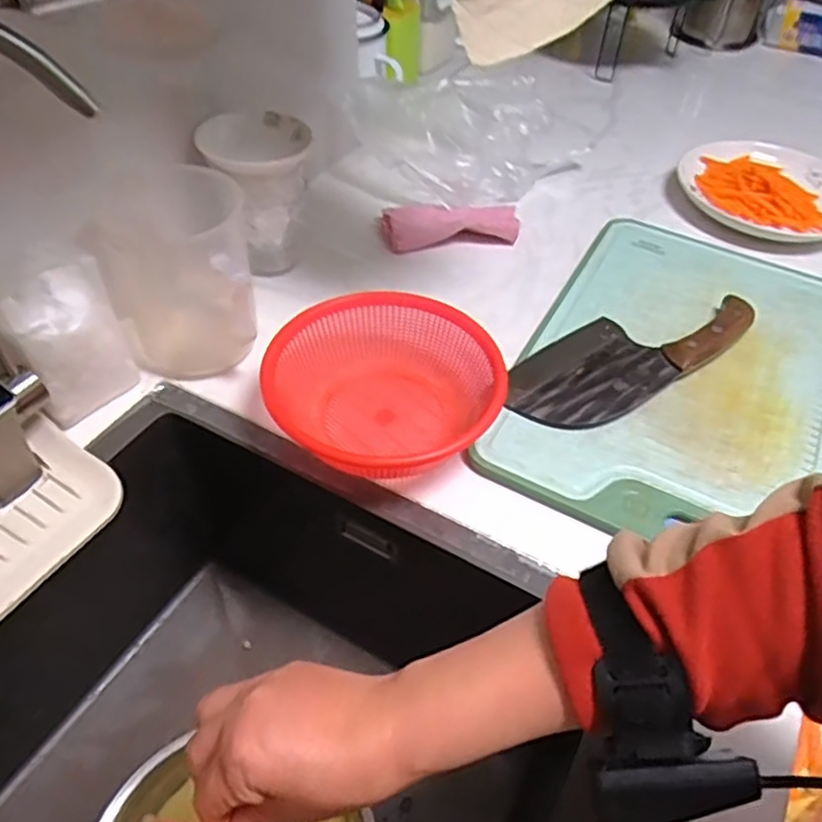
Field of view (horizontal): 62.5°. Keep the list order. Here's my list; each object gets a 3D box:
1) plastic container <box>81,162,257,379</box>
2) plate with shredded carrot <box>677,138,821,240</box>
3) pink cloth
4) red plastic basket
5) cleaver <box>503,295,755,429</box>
[{"bbox_3d":[-0.184,-0.105,0.554,0.103,0.144,0.099,-7,48,-9],"label":"plastic container"},{"bbox_3d":[0.461,-0.291,0.876,0.216,0.032,0.237,1,47,-2],"label":"plate with shredded carrot"},{"bbox_3d":[0.043,-0.204,0.736,0.153,0.012,0.061,-7,68,-13],"label":"pink cloth"},{"bbox_3d":[-0.023,-0.029,0.542,0.176,0.065,0.174,-7,48,-9],"label":"red plastic basket"},{"bbox_3d":[0.194,-0.055,0.594,0.256,0.020,0.095,-25,53,-24],"label":"cleaver"}]

